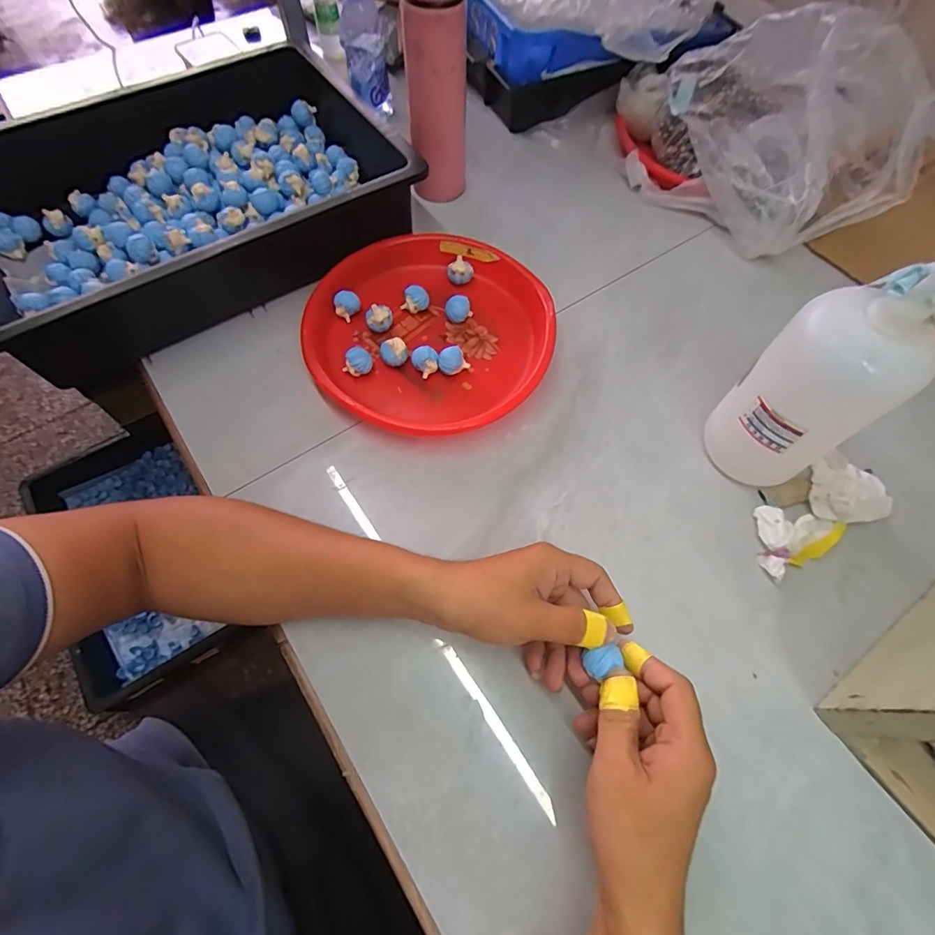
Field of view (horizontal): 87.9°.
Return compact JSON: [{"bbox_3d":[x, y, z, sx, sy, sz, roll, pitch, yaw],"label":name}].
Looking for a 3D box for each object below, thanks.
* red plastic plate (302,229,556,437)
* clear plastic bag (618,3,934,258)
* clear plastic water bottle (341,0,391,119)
[{"bbox_3d":[-0.038,-0.144,0.513,0.244,0.040,0.244,0,64,0],"label":"red plastic plate"},{"bbox_3d":[0.341,-0.411,0.563,0.323,0.194,0.217,22,66,10],"label":"clear plastic bag"},{"bbox_3d":[-0.133,-0.540,0.627,0.054,0.141,0.049,-11,64,-6],"label":"clear plastic water bottle"}]

